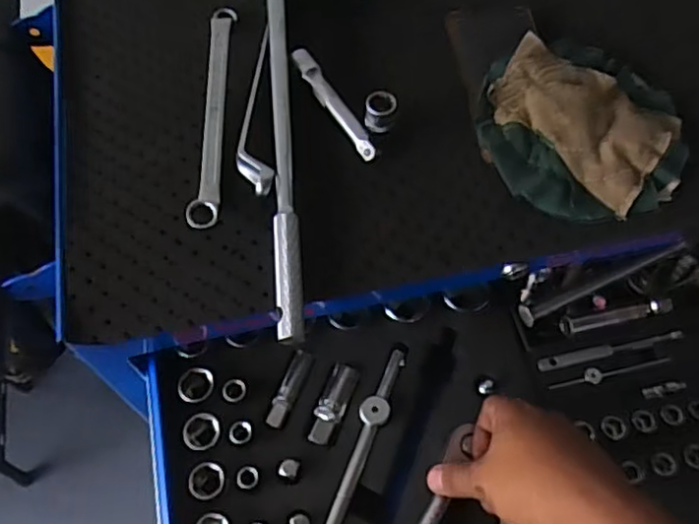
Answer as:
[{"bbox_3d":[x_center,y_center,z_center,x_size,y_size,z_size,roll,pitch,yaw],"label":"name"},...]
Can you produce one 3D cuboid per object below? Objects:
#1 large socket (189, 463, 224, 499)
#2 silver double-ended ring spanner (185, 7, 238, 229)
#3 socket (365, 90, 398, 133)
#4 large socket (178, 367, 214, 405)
[{"bbox_3d":[-0.105,0.163,0.481,0.025,0.021,0.024,0,61,0],"label":"large socket"},{"bbox_3d":[-0.109,-0.128,0.535,0.021,0.023,0.239,-1,61,0],"label":"silver double-ended ring spanner"},{"bbox_3d":[0.025,-0.120,0.517,0.024,0.025,0.021,3,61,2],"label":"socket"},{"bbox_3d":[-0.120,0.100,0.517,0.025,0.020,0.027,0,61,0],"label":"large socket"}]

